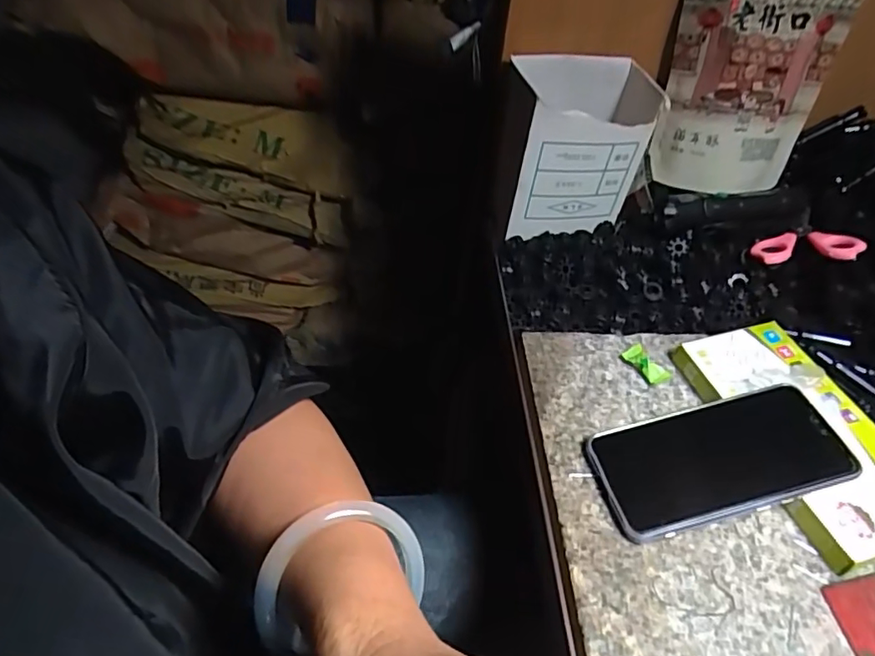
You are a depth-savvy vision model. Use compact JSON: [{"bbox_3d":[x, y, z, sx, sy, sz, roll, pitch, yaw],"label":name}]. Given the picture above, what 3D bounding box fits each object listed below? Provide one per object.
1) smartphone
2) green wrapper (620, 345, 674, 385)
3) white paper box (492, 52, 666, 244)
[{"bbox_3d":[0.183,0.083,0.360,0.157,0.007,0.074,-14,47,-4],"label":"smartphone"},{"bbox_3d":[0.162,0.029,0.430,0.020,0.009,0.037,-27,54,-26],"label":"green wrapper"},{"bbox_3d":[0.128,-0.179,0.530,0.128,0.133,0.117,-1,47,-6],"label":"white paper box"}]

